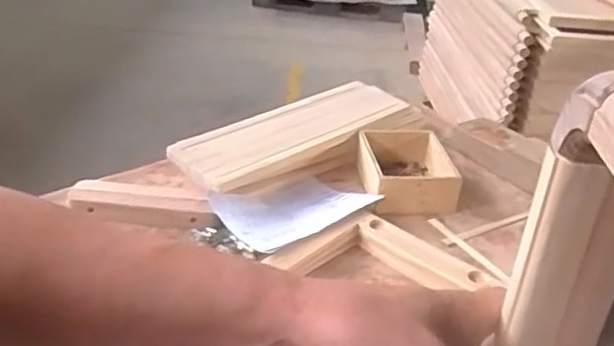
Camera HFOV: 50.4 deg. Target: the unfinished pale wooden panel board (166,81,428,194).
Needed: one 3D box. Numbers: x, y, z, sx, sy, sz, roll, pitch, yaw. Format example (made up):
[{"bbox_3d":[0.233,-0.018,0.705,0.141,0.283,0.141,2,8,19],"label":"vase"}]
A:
[{"bbox_3d":[-0.016,-0.096,1.466,0.614,0.050,0.229,-23,40,-38],"label":"unfinished pale wooden panel board"}]

